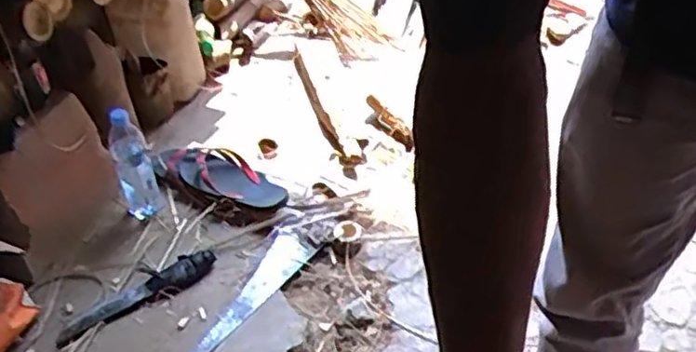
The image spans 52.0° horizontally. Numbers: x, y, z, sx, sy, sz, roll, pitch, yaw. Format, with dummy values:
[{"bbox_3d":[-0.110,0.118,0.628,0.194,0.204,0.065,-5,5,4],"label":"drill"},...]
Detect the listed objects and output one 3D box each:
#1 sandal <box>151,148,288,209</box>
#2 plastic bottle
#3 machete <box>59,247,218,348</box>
[{"bbox_3d":[-0.264,0.000,1.490,0.312,0.043,0.119,19,45,28],"label":"sandal"},{"bbox_3d":[-0.425,-0.030,1.406,0.073,0.224,0.082,-19,41,-15],"label":"plastic bottle"},{"bbox_3d":[-0.366,0.213,1.260,0.294,0.015,0.066,-29,44,-25],"label":"machete"}]

